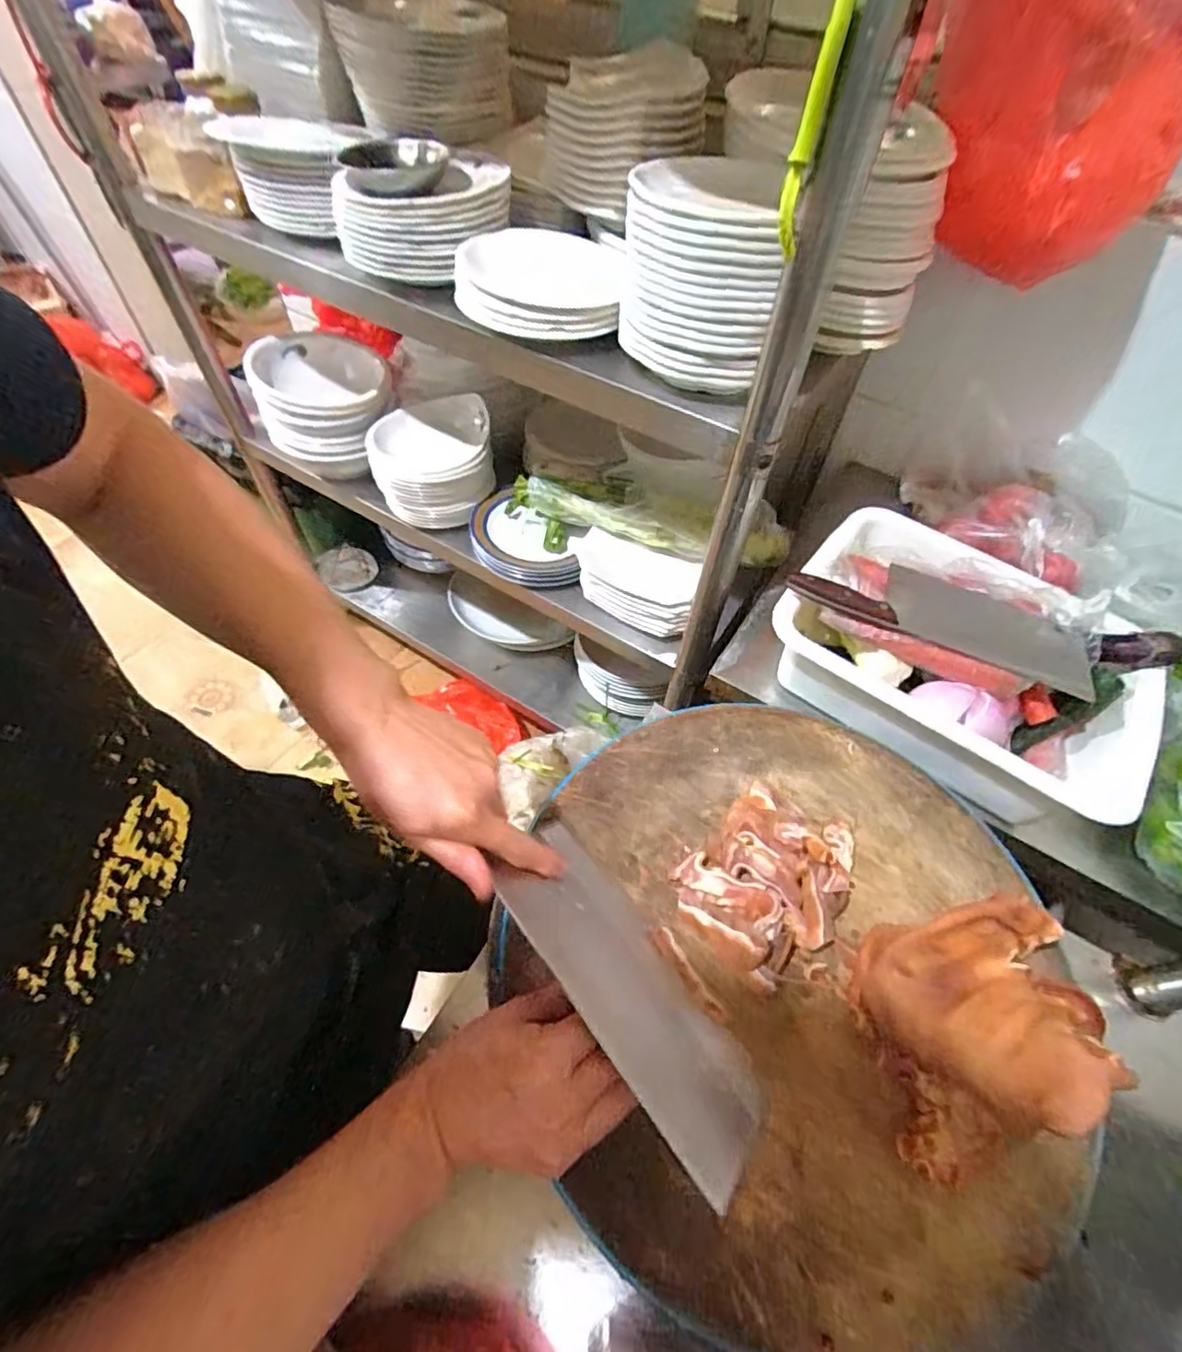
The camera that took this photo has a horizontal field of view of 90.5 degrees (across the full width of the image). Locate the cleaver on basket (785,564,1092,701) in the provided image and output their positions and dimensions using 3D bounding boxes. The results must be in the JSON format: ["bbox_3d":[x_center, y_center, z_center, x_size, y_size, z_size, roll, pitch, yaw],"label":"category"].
[{"bbox_3d":[0.392,-0.072,0.655,0.340,0.041,0.108,17,55,8],"label":"cleaver on basket"}]

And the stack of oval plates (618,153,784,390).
[{"bbox_3d":[0.121,-0.417,0.614,0.194,0.153,0.144,33,58,18],"label":"stack of oval plates"}]

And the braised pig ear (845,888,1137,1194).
[{"bbox_3d":[0.260,0.227,0.385,0.158,0.057,0.133,-7,55,-10],"label":"braised pig ear"}]

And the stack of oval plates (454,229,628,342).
[{"bbox_3d":[-0.060,-0.471,0.703,0.195,0.052,0.182,7,54,0],"label":"stack of oval plates"}]

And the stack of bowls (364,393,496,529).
[{"bbox_3d":[-0.289,-0.400,1.070,0.212,0.171,0.219,-6,55,-9],"label":"stack of bowls"}]

